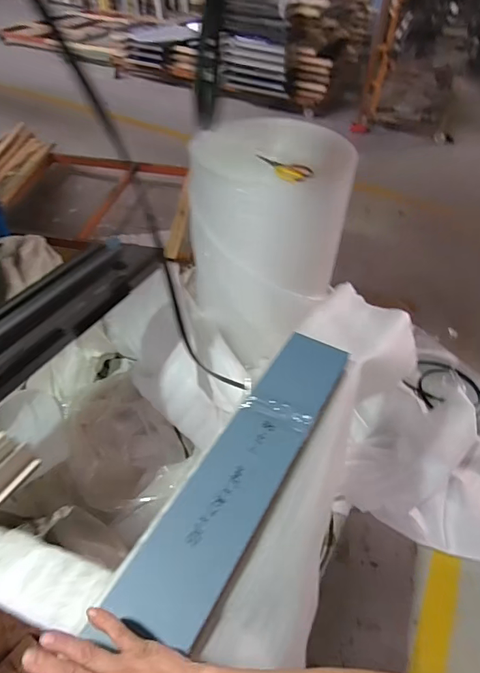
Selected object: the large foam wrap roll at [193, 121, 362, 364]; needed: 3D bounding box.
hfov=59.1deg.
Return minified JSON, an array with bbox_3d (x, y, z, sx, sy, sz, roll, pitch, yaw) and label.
[{"bbox_3d":[0.081,-0.358,1.493,0.451,0.610,0.447,34,55,28],"label":"large foam wrap roll"}]

